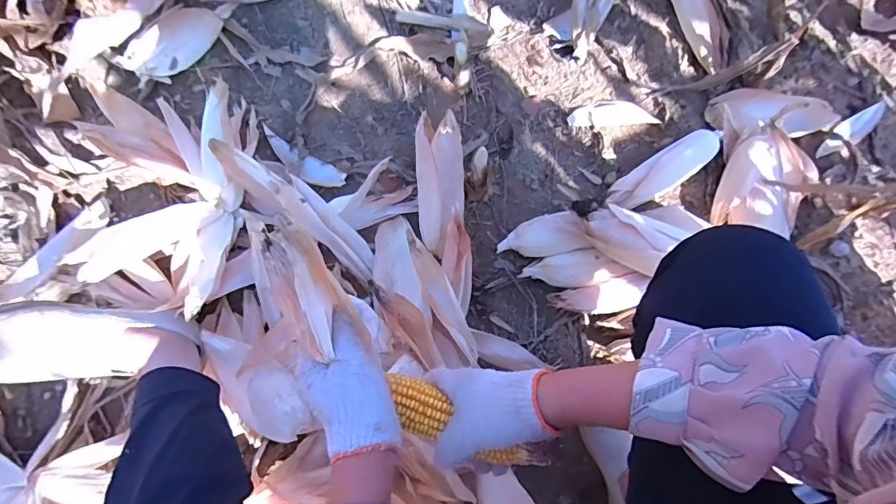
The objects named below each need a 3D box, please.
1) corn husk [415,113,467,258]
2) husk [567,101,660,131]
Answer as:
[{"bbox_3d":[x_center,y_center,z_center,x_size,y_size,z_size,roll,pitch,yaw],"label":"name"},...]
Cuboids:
[{"bbox_3d":[-0.013,-0.110,0.706,0.076,0.039,0.218,1,90,-1],"label":"corn husk"},{"bbox_3d":[0.286,-0.238,0.785,0.148,0.022,0.050,-10,75,0],"label":"husk"}]

